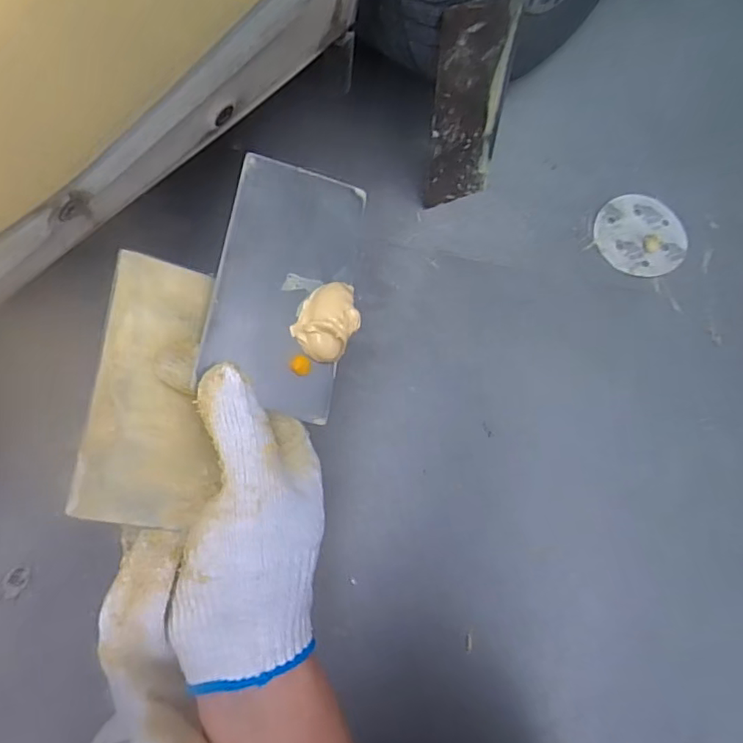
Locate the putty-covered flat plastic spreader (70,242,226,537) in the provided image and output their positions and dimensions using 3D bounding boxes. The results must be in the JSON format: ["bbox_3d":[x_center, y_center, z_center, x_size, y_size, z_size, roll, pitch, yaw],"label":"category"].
[{"bbox_3d":[-0.100,0.004,0.277,0.004,0.059,0.134,-24,57,36],"label":"putty-covered flat plastic spreader"}]

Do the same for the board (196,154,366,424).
[{"bbox_3d":[-0.043,-0.048,0.306,0.074,0.006,0.134,20,70,-34],"label":"board"}]

